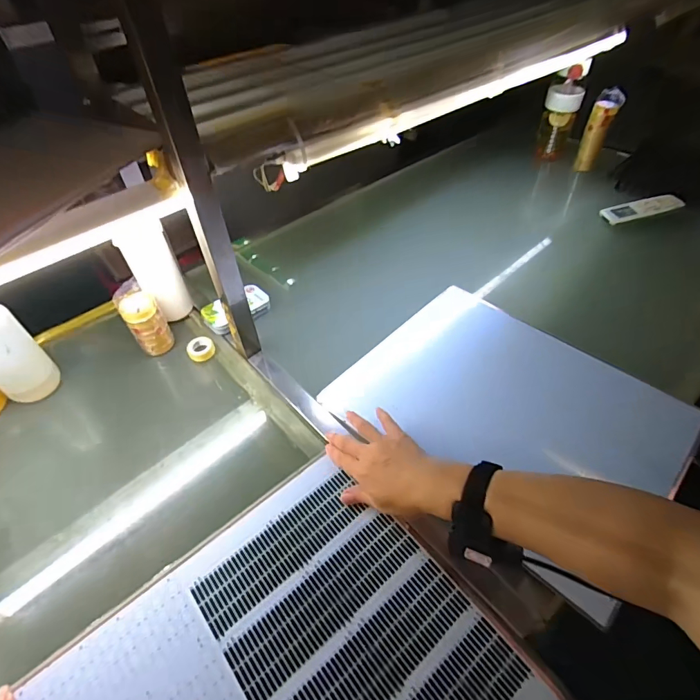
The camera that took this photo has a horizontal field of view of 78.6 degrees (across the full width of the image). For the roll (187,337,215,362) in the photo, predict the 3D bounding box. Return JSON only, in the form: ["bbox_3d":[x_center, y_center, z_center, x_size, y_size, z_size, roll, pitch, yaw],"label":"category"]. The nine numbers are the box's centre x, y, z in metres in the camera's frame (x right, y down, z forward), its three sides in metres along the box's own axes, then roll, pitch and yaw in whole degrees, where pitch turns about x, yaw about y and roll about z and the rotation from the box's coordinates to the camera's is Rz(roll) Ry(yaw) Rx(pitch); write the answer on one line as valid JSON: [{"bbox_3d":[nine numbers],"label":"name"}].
[{"bbox_3d":[-0.239,-0.002,0.686,0.041,0.015,0.041,0,49,0],"label":"roll"}]

